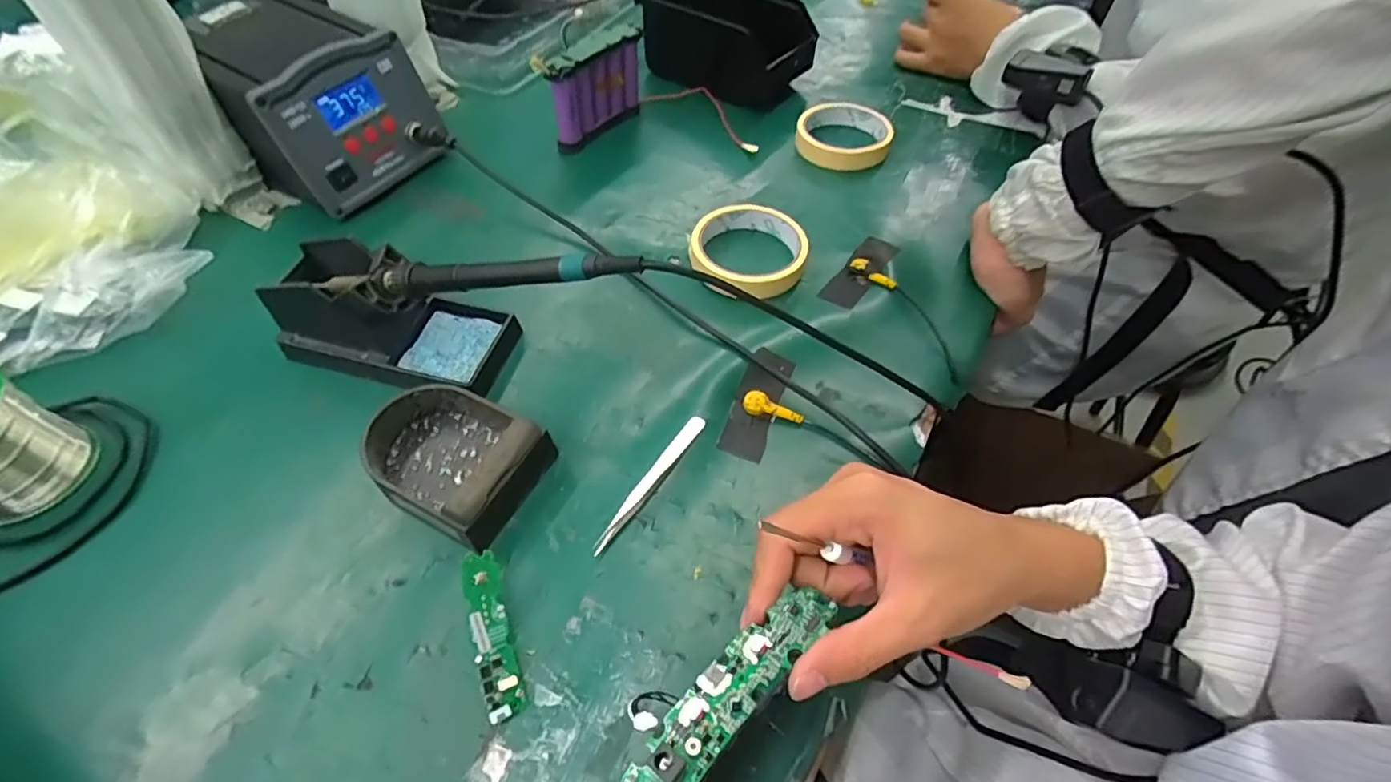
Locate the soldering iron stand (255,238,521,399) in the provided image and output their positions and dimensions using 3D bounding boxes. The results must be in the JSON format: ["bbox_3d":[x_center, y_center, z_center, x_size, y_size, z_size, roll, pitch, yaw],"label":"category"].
[{"bbox_3d":[-0.207,-0.053,0.412,0.148,0.073,0.070,13,53,7],"label":"soldering iron stand"}]

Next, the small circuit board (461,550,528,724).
[{"bbox_3d":[-0.103,0.123,0.312,0.025,0.006,0.080,1,65,-33],"label":"small circuit board"}]

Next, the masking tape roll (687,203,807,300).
[{"bbox_3d":[0.042,-0.109,0.480,0.088,0.026,0.089,1,53,-2],"label":"masking tape roll"}]

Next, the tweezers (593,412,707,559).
[{"bbox_3d":[-0.026,0.054,0.372,0.010,0.012,0.105,28,57,18],"label":"tweezers"}]

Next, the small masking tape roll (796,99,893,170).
[{"bbox_3d":[0.142,-0.245,0.592,0.088,0.026,0.091,1,53,-2],"label":"small masking tape roll"}]

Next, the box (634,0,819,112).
[{"bbox_3d":[0.036,-0.375,0.649,0.155,0.081,0.109,32,58,20],"label":"box"}]

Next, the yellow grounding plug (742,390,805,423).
[{"bbox_3d":[0.052,0.011,0.404,0.040,0.007,0.015,17,54,10],"label":"yellow grounding plug"}]

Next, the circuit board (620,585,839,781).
[{"bbox_3d":[0.013,0.115,0.233,0.025,0.011,0.108,37,61,25],"label":"circuit board"}]

